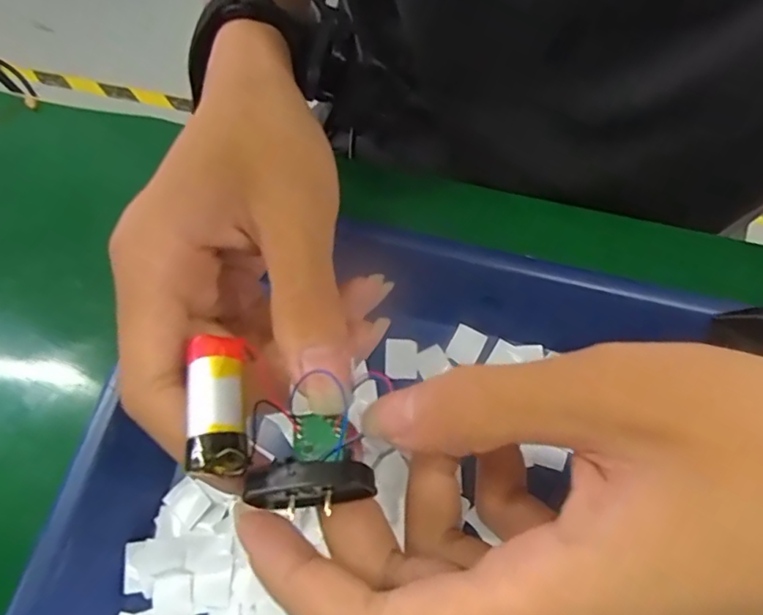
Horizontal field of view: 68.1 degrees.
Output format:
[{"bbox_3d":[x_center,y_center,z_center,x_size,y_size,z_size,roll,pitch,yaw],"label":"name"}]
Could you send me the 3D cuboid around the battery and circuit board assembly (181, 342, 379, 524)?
[{"bbox_3d":[-0.027,0.033,0.147,0.056,0.023,0.031,24,68,8],"label":"battery and circuit board assembly"}]

